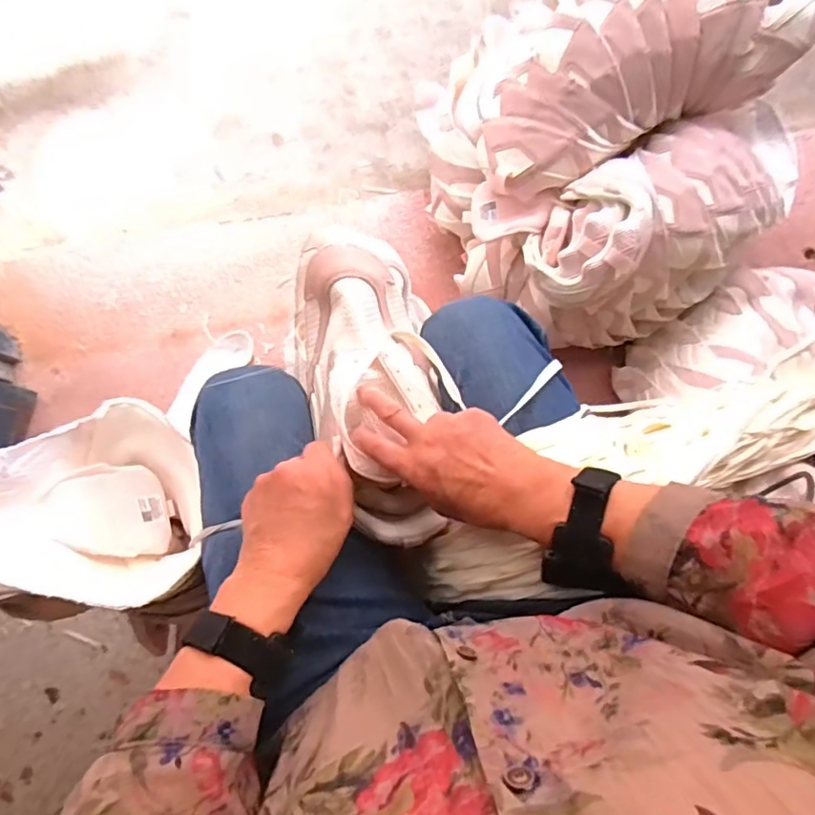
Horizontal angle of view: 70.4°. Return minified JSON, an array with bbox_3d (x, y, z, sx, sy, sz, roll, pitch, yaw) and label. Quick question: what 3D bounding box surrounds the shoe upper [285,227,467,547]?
[{"bbox_3d":[-0.029,-0.016,0.473,0.118,0.100,0.248,-12,92,-3],"label":"shoe upper"}]

